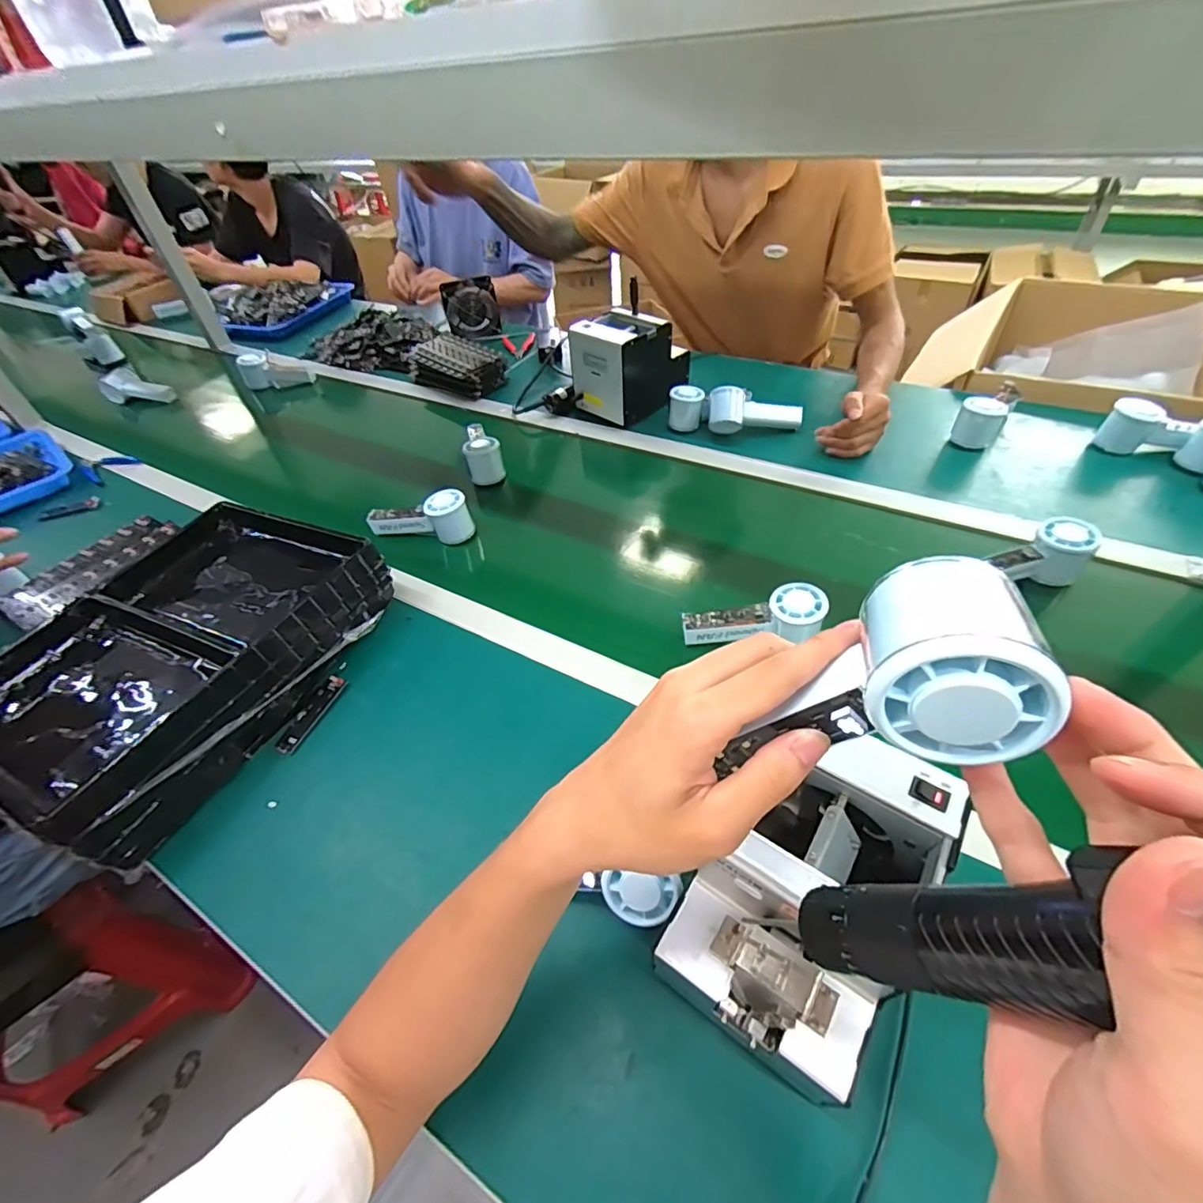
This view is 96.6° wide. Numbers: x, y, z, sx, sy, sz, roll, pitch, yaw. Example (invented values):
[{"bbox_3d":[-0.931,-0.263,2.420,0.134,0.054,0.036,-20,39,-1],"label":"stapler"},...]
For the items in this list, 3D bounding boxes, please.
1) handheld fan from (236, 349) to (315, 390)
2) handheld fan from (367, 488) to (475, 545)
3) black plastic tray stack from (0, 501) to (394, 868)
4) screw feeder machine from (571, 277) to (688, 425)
[{"bbox_3d":[-0.705,-0.496,1.163,0.133,0.067,0.043,-8,41,-35],"label":"handheld fan"},{"bbox_3d":[-0.256,-0.123,0.762,0.149,0.063,0.046,3,47,10],"label":"handheld fan"},{"bbox_3d":[-0.471,0.045,0.615,0.312,0.093,0.407,16,51,21],"label":"black plastic tray stack"},{"bbox_3d":[0.050,-0.426,0.947,0.134,0.134,0.171,28,56,29],"label":"screw feeder machine"}]

